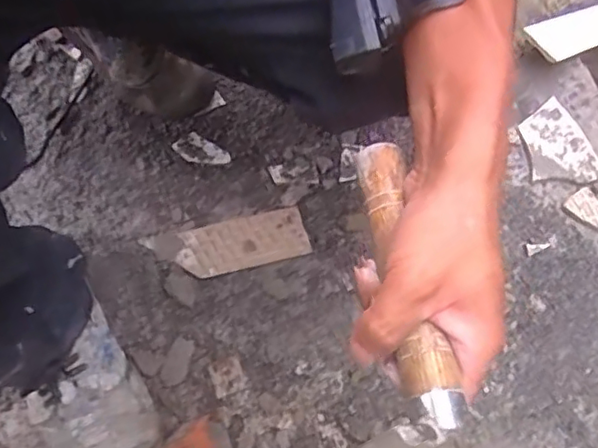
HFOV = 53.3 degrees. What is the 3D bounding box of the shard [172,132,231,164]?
[{"bbox_3d":[-0.114,-0.082,0.696,0.062,0.014,0.032,30,72,11],"label":"shard"}]

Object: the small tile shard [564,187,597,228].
[{"bbox_3d":[0.329,-0.014,0.674,0.035,0.007,0.051,-30,72,-11],"label":"small tile shard"}]

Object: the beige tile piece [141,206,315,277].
[{"bbox_3d":[-0.077,0.024,0.652,0.169,0.013,0.061,-14,70,-6],"label":"beige tile piece"}]

